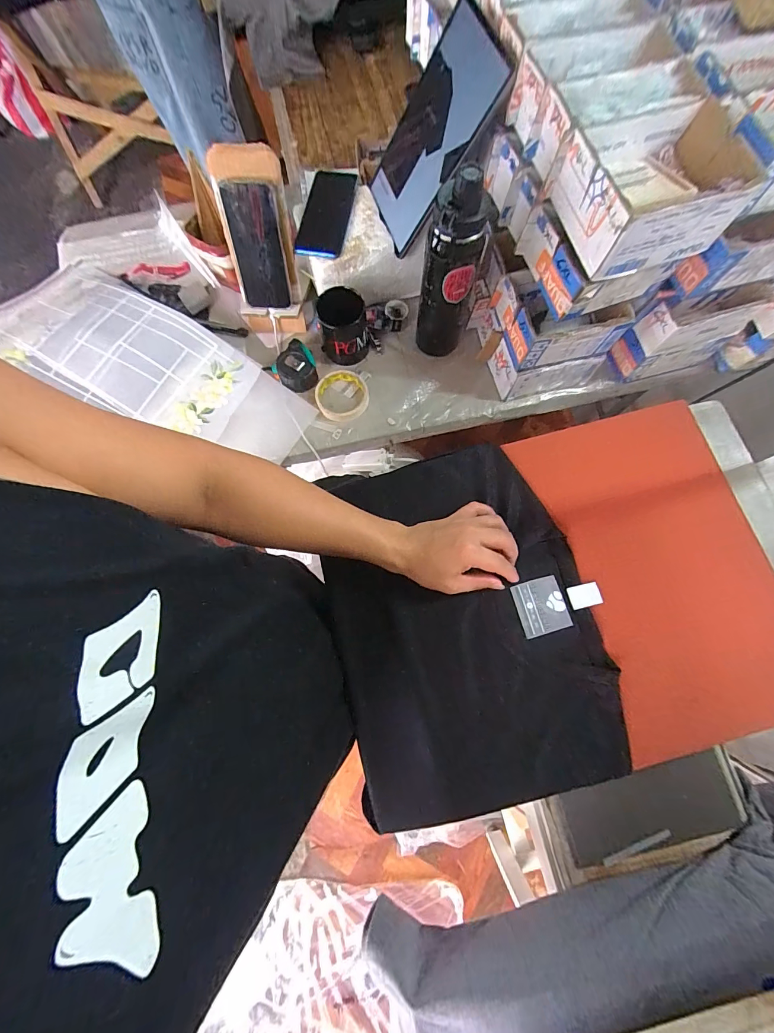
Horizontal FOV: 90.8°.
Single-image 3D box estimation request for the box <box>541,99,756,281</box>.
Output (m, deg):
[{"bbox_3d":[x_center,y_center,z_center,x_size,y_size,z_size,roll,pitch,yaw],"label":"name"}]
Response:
[{"bbox_3d":[0.298,-0.373,0.437,0.176,0.074,0.141,-16,76,-3],"label":"box"}]

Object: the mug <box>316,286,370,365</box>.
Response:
[{"bbox_3d":[-0.077,-0.331,0.675,0.085,0.097,0.087,-6,75,-1],"label":"mug"}]

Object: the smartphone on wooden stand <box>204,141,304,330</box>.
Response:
[{"bbox_3d":[-0.205,-0.432,0.628,0.112,0.258,0.051,1,49,1],"label":"smartphone on wooden stand"}]

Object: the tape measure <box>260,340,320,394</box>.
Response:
[{"bbox_3d":[-0.164,-0.264,0.681,0.082,0.037,0.079,-41,79,-9],"label":"tape measure"}]

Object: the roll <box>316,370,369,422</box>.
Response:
[{"bbox_3d":[-0.080,-0.215,0.682,0.091,0.017,0.094,-9,75,-2],"label":"roll"}]

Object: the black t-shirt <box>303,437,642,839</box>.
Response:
[{"bbox_3d":[0.087,0.121,0.477,0.302,0.045,0.413,-13,76,-3],"label":"black t-shirt"}]

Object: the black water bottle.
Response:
[{"bbox_3d":[0.095,-0.353,0.581,0.087,0.280,0.066,7,76,2],"label":"black water bottle"}]

